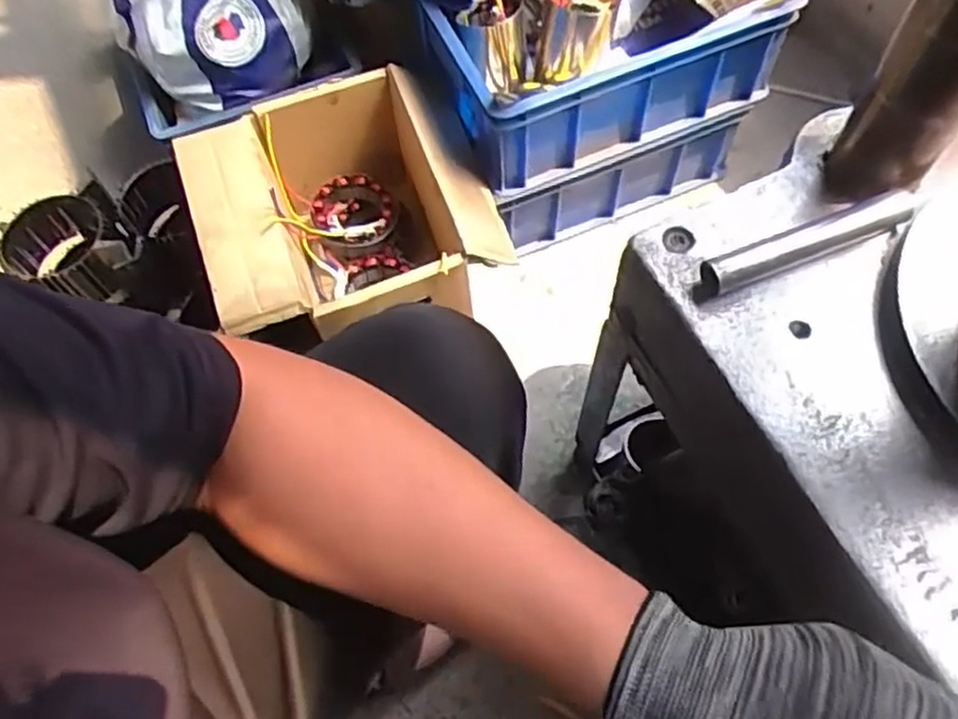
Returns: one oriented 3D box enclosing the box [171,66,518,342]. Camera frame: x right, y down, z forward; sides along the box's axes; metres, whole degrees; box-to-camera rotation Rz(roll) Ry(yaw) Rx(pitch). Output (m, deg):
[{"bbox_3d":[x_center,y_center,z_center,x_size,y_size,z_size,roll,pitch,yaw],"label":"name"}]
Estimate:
[{"bbox_3d":[-0.160,-0.165,0.943,0.328,0.203,0.300,-19,65,-7],"label":"box"}]

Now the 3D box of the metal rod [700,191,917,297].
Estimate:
[{"bbox_3d":[0.226,-0.078,0.506,0.153,0.022,0.023,-18,65,-7],"label":"metal rod"}]

